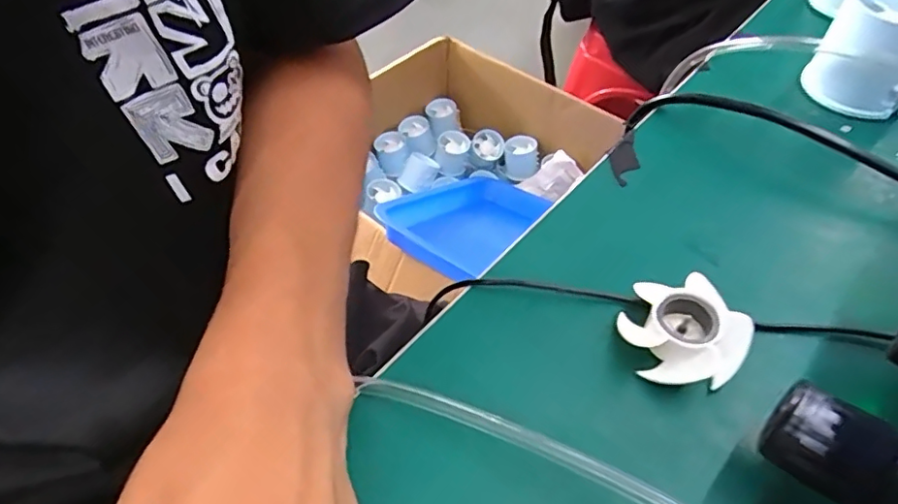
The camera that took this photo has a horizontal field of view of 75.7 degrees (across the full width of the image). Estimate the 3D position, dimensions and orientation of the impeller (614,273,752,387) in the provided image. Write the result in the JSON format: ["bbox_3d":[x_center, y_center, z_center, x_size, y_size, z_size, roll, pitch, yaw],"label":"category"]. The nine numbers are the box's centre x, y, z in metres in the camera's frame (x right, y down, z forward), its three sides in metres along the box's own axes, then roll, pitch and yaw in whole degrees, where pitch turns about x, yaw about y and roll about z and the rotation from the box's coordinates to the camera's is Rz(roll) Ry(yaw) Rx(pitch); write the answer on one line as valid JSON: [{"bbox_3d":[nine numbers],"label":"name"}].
[{"bbox_3d":[0.089,0.030,0.217,0.041,0.021,0.039,-2,49,3],"label":"impeller"}]

